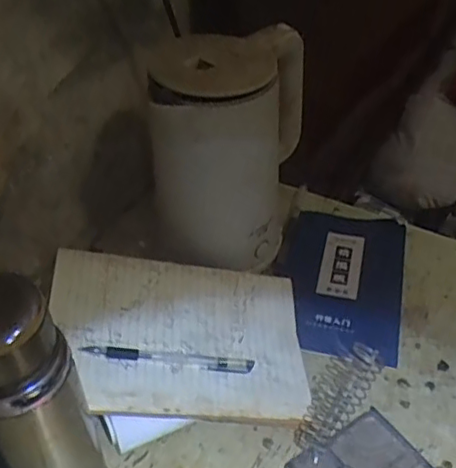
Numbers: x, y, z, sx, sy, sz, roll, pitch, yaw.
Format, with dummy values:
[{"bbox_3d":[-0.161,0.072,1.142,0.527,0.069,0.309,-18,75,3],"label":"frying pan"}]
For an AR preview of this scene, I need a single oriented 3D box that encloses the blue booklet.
[{"bbox_3d":[0.126,0.047,0.680,0.139,0.014,0.204,13,44,8],"label":"blue booklet"}]

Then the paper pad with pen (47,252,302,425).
[{"bbox_3d":[-0.046,0.095,0.582,0.239,0.012,0.168,8,47,-13],"label":"paper pad with pen"}]

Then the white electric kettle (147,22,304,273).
[{"bbox_3d":[-0.001,-0.084,0.645,0.135,0.227,0.135,4,44,4],"label":"white electric kettle"}]

